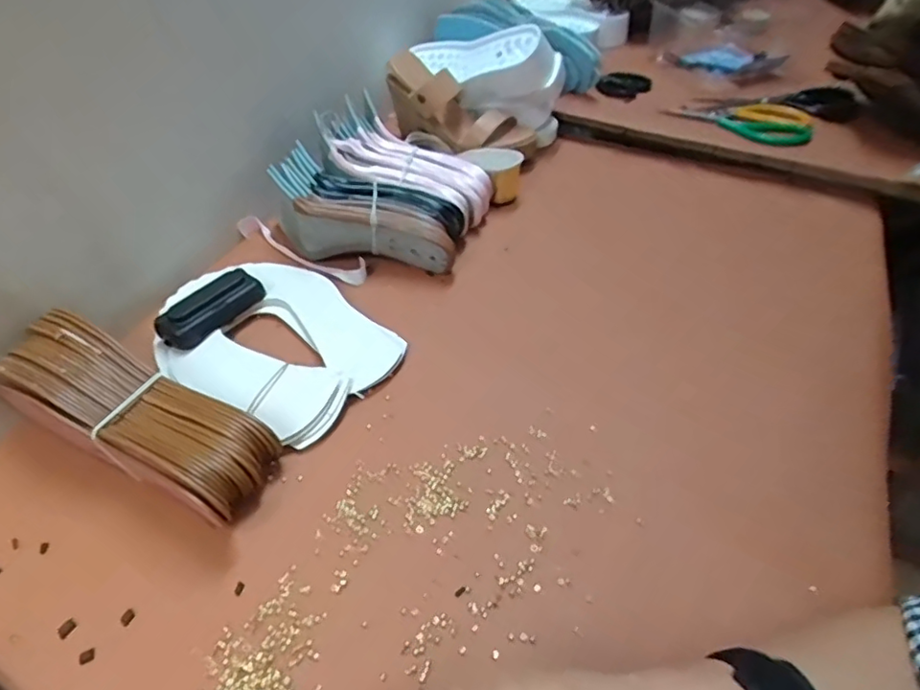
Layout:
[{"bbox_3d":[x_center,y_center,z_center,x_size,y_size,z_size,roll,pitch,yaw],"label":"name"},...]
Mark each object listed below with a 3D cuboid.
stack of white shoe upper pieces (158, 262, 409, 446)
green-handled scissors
[{"bbox_3d":[-0.196,-0.011,0.585,0.260,0.033,0.170,29,52,26],"label":"stack of white shoe upper pieces"},{"bbox_3d":[0.403,-0.324,0.823,0.189,0.028,0.091,33,54,29],"label":"green-handled scissors"}]

